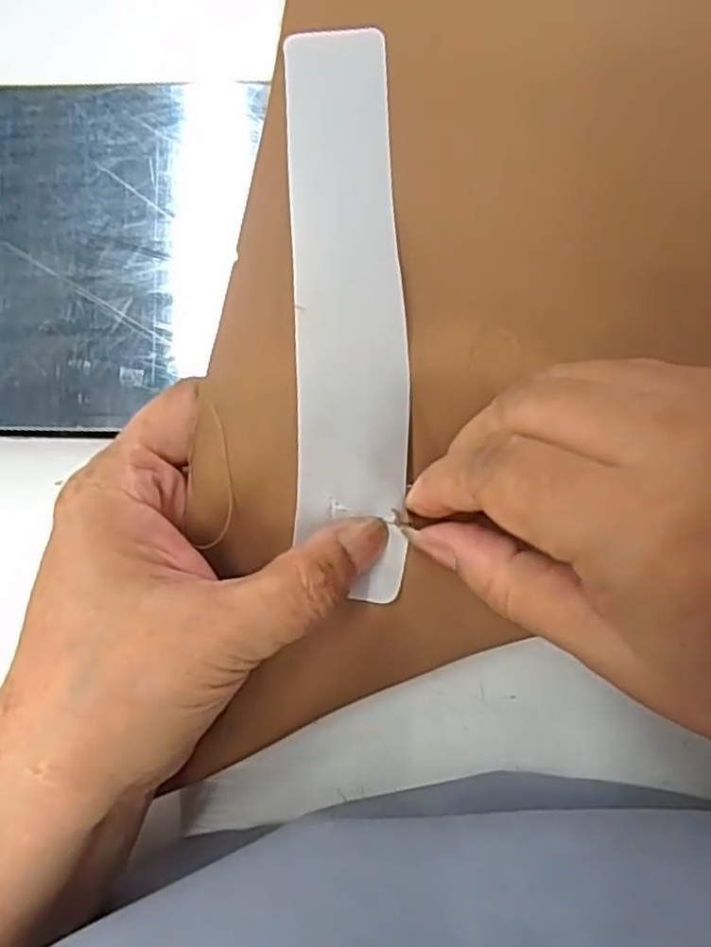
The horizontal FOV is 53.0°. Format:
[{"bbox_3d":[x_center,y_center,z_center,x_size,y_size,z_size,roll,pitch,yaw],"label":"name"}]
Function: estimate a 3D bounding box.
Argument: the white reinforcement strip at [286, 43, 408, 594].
[{"bbox_3d":[-0.002,-0.057,0.227,0.034,0.020,0.187,-4,75,4],"label":"white reinforcement strip"}]

